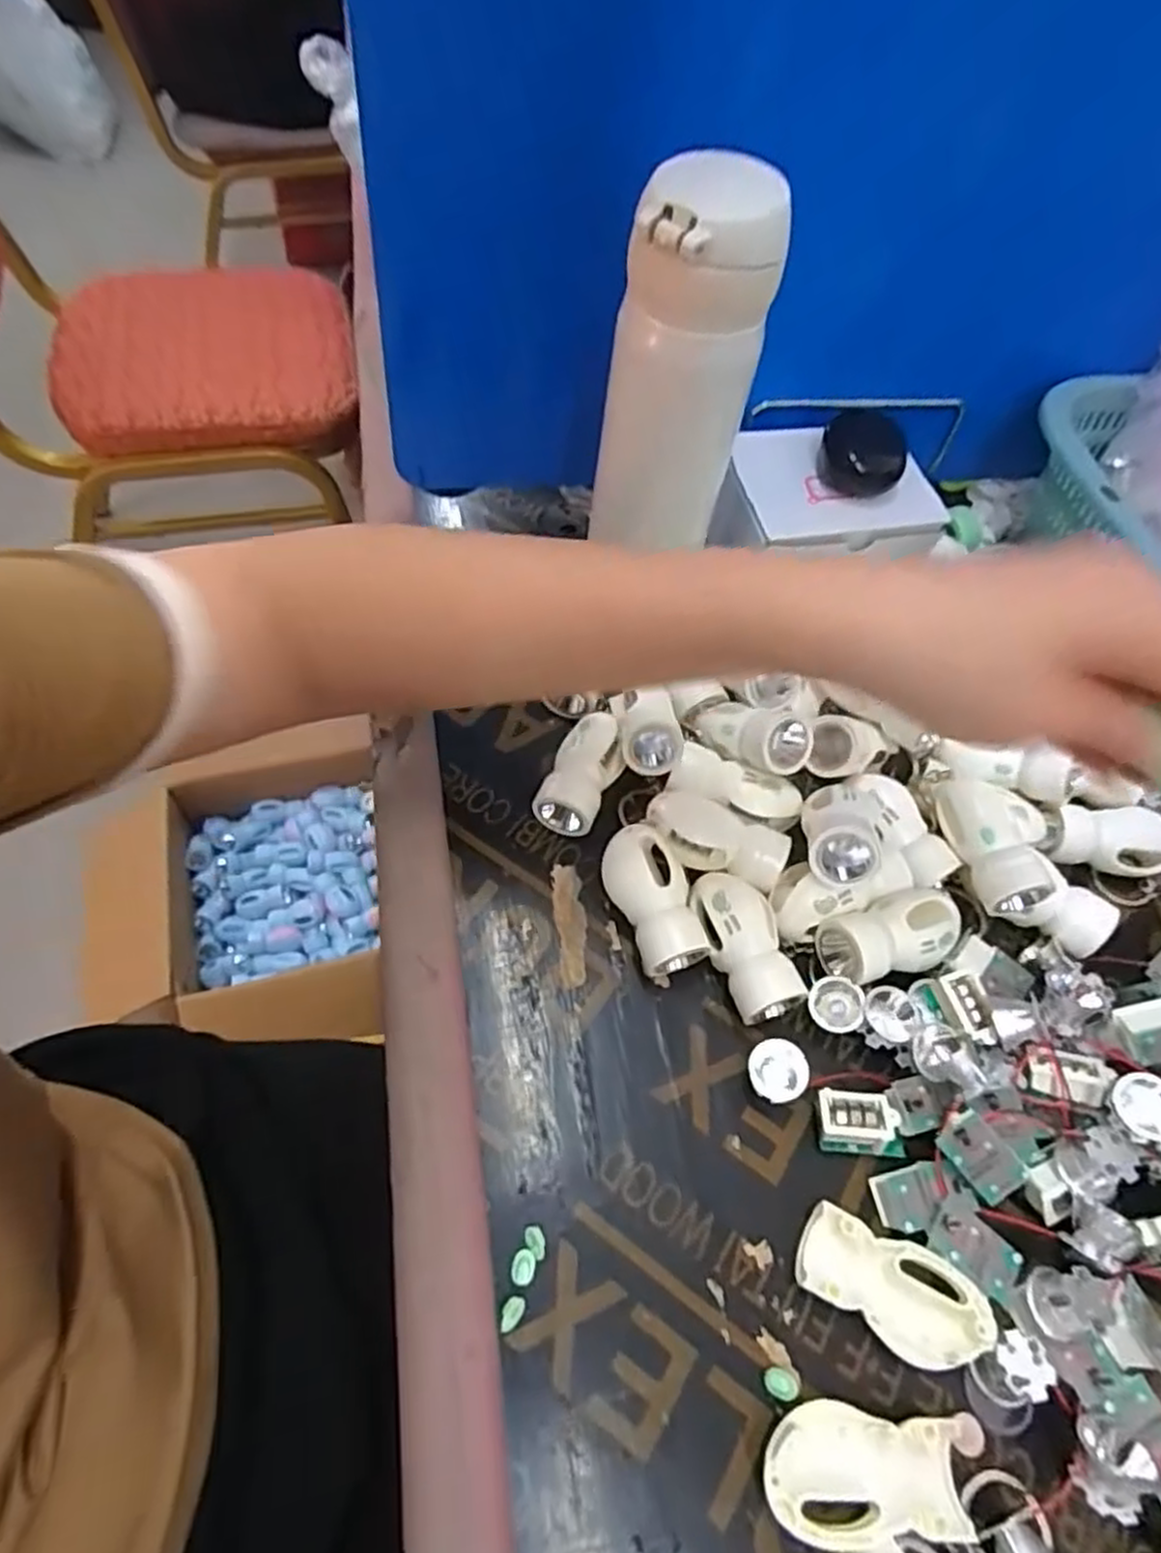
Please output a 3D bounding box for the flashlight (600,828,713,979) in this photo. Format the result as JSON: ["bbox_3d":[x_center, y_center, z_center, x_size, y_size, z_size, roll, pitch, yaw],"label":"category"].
[{"bbox_3d":[0.033,0.056,0.344,0.035,0.026,0.066,-17,60,-16],"label":"flashlight"}]

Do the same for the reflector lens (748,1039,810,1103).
[{"bbox_3d":[0.080,0.123,0.315,0.025,0.016,0.023,3,57,-4],"label":"reflector lens"}]

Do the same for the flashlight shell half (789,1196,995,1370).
[{"bbox_3d":[0.112,0.186,0.277,0.067,0.012,0.033,28,59,12],"label":"flashlight shell half"}]

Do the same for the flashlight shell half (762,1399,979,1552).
[{"bbox_3d":[0.091,0.227,0.248,0.062,0.013,0.034,3,57,-4],"label":"flashlight shell half"}]

